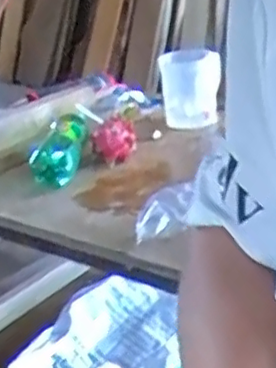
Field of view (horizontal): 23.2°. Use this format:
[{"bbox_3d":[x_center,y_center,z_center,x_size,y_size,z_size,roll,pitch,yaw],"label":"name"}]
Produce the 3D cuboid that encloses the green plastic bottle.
[{"bbox_3d":[-0.157,-0.083,1.412,0.088,0.064,0.295,-4,24,8],"label":"green plastic bottle"}]

